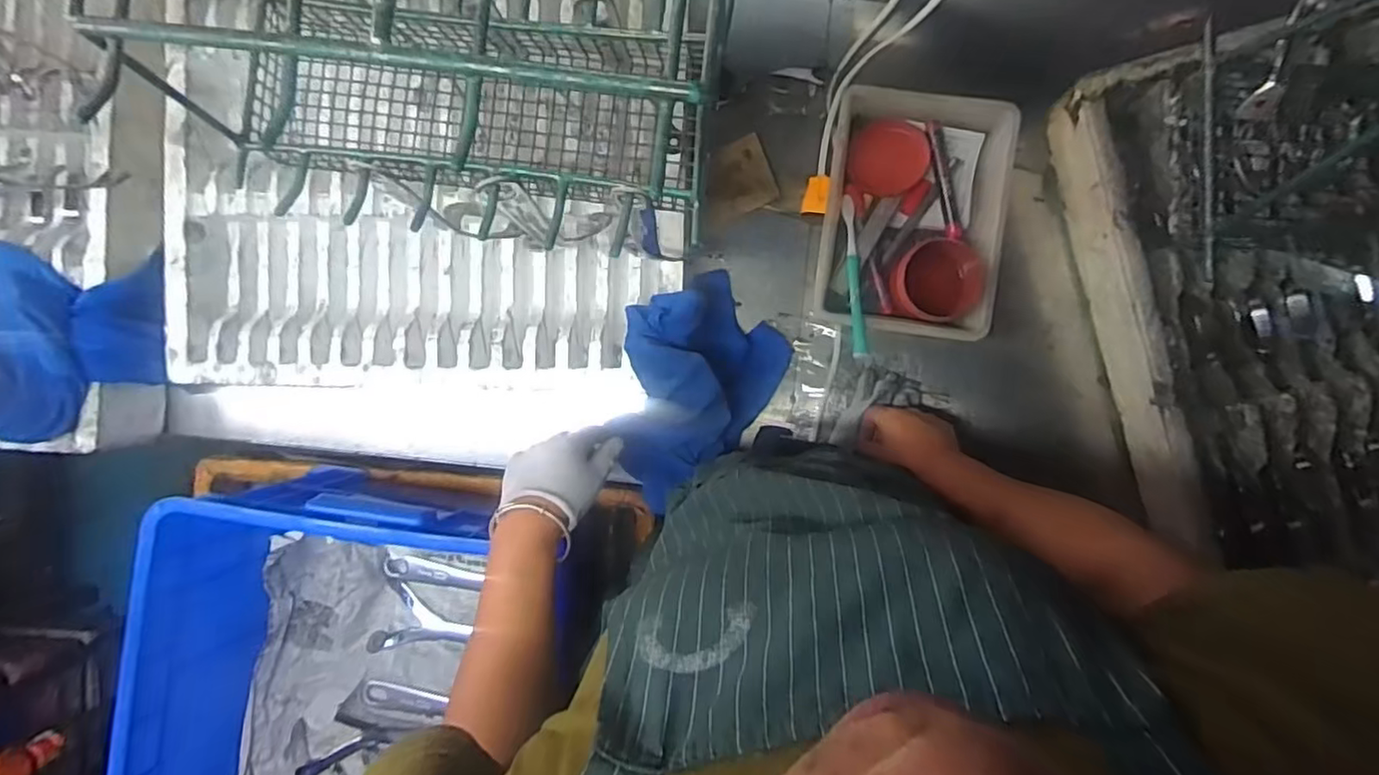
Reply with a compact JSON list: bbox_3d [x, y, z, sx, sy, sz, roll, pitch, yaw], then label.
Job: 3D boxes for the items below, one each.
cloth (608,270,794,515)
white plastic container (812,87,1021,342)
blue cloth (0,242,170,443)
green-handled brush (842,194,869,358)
[{"bbox_3d":[0.001,-0.004,0.663,0.218,0.119,0.159,-44,89,1],"label":"cloth"},{"bbox_3d":[0.234,-0.184,0.691,0.185,0.062,0.245,8,92,2],"label":"white plastic container"},{"bbox_3d":[-0.681,-0.048,0.691,0.158,0.095,0.205,1,92,3],"label":"blue cloth"},{"bbox_3d":[0.172,-0.118,0.666,0.014,0.009,0.182,-1,74,1],"label":"green-handled brush"}]

